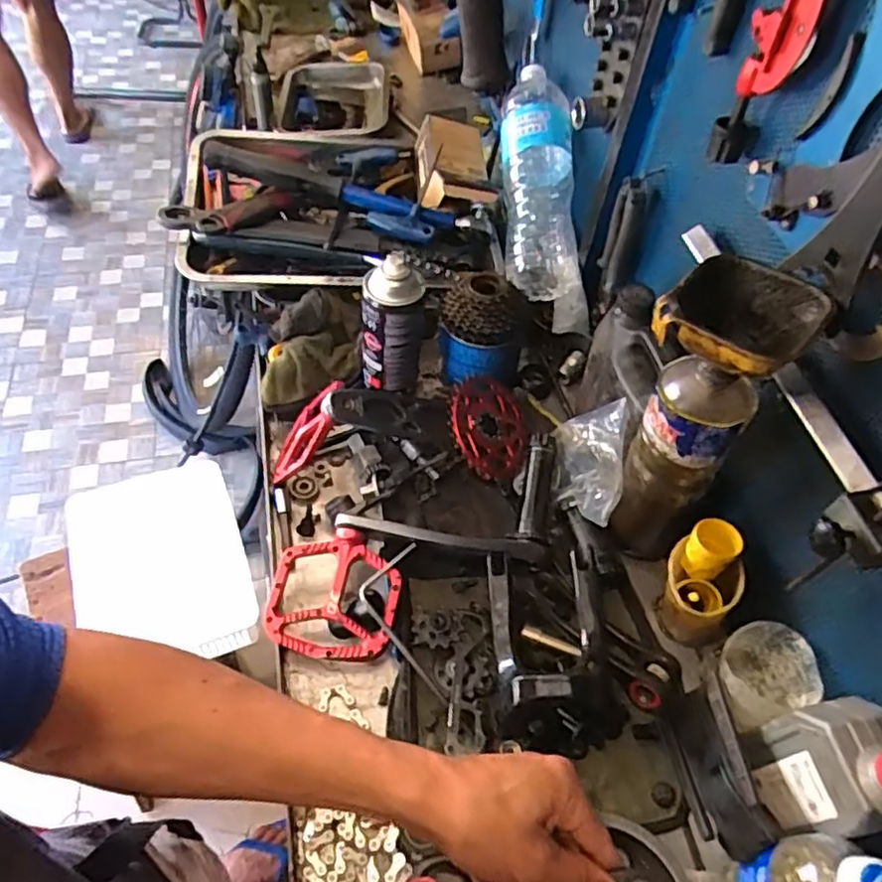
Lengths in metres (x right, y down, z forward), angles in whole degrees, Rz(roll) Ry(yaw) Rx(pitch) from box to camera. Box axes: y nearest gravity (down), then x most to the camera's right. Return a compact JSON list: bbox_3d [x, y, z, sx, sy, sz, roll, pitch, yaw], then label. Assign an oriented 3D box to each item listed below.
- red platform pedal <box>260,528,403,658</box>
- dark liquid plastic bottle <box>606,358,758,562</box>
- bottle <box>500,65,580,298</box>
[{"bbox_3d":[-0.095,0.138,0.598,0.114,0.023,0.111,0,70,-1],"label":"red platform pedal"},{"bbox_3d":[0.198,0.026,0.588,0.073,0.242,0.059,29,56,17],"label":"dark liquid plastic bottle"},{"bbox_3d":[0.126,-0.328,0.835,0.094,0.073,0.310,1,82,-4],"label":"bottle"}]

